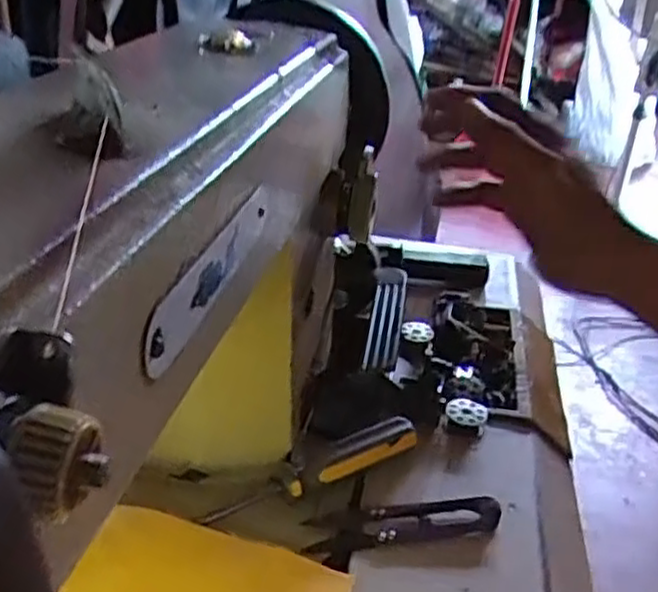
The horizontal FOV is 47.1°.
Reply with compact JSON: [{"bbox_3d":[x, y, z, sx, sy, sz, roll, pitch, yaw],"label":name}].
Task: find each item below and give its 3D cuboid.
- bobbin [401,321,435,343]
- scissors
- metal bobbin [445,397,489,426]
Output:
[{"bbox_3d":[0.063,0.025,0.536,0.023,0.007,0.019,8,27,4],"label":"bobbin"},{"bbox_3d":[0.039,0.114,0.381,0.100,0.007,0.024,-1,30,-13],"label":"scissors"},{"bbox_3d":[0.085,0.072,0.464,0.024,0.008,0.022,16,31,17],"label":"metal bobbin"}]

